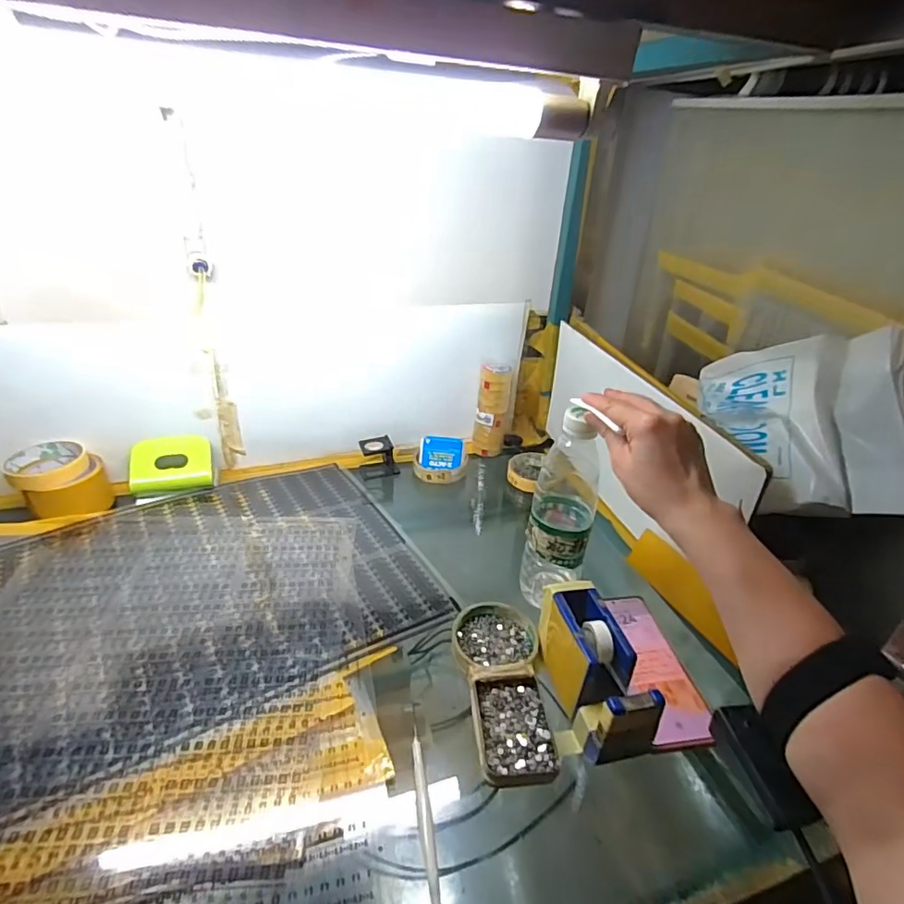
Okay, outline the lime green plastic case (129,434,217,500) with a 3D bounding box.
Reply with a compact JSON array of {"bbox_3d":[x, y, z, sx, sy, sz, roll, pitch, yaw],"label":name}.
[{"bbox_3d":[-0.370,0.020,0.688,0.101,0.064,0.048,-4,30,-12],"label":"lime green plastic case"}]

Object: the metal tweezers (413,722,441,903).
[{"bbox_3d":[-0.019,0.267,0.373,0.010,0.007,0.143,-2,30,-9],"label":"metal tweezers"}]

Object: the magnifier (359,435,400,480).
[{"bbox_3d":[-0.110,0.005,0.777,0.053,0.046,0.039,-8,31,-18],"label":"magnifier"}]

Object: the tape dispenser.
[{"bbox_3d":[0.119,0.188,0.447,0.053,0.074,0.133,-5,31,-14],"label":"tape dispenser"}]

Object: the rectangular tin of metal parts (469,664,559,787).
[{"bbox_3d":[0.051,0.228,0.440,0.062,0.017,0.094,0,30,-6],"label":"rectangular tin of metal parts"}]

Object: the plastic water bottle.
[{"bbox_3d":[0.115,0.057,0.530,0.059,0.225,0.067,17,34,17],"label":"plastic water bottle"}]

